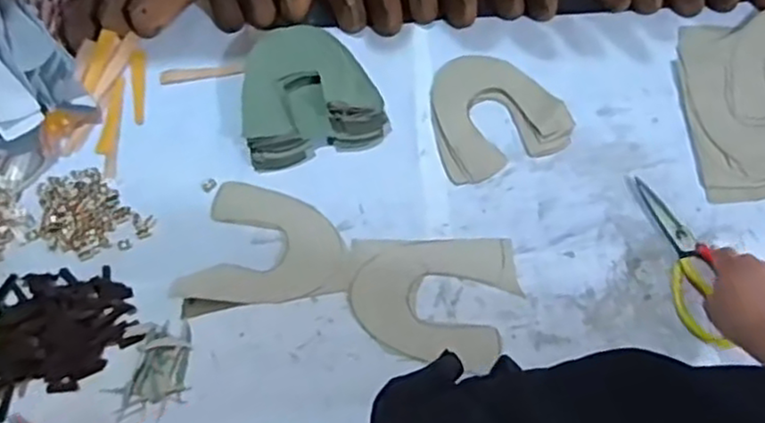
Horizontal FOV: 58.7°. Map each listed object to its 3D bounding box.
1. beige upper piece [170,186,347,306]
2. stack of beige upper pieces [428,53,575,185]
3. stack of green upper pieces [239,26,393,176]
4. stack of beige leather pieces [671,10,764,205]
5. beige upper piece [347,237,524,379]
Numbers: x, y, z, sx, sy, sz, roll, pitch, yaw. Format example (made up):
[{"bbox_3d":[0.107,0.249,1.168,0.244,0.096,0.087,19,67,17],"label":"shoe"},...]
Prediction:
[{"bbox_3d":[-0.136,0.045,0.798,0.170,0.004,0.153,13,65,9],"label":"beige upper piece"},{"bbox_3d":[0.138,-0.130,0.867,0.169,0.006,0.168,-21,65,-8],"label":"stack of beige upper pieces"},{"bbox_3d":[-0.097,-0.155,0.870,0.173,0.047,0.182,-15,64,-5],"label":"stack of green upper pieces"},{"bbox_3d":[0.489,-0.143,0.854,0.226,0.011,0.266,-4,63,0],"label":"stack of beige leather pieces"},{"bbox_3d":[0.059,0.100,0.754,0.185,0.004,0.153,-1,61,3],"label":"beige upper piece"}]

